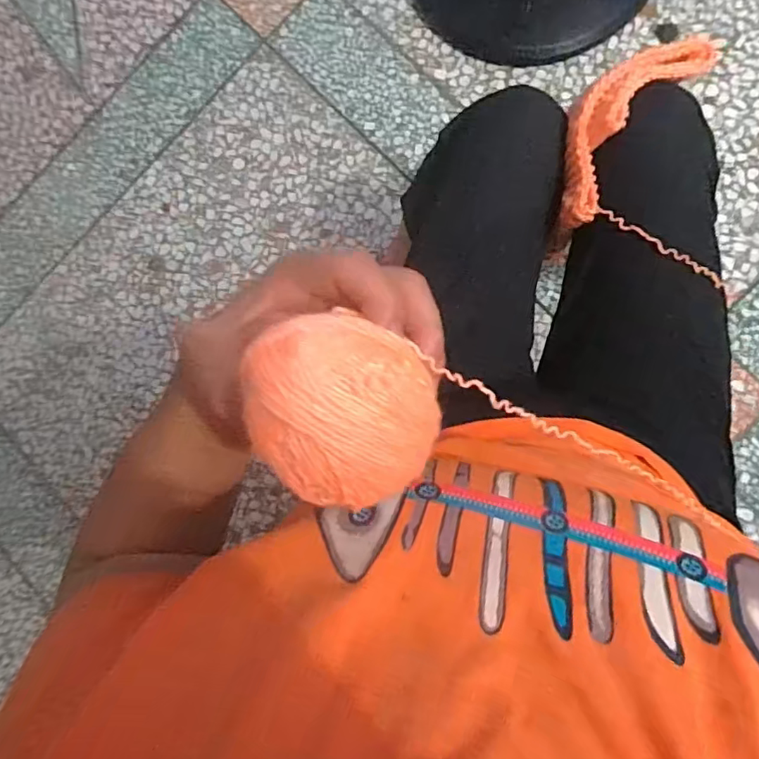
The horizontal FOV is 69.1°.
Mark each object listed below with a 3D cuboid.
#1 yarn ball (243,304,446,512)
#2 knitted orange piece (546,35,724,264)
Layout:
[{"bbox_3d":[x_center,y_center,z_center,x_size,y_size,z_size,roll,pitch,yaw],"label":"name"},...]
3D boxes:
[{"bbox_3d":[-0.012,0.013,0.206,0.062,0.053,0.068,7,88,9],"label":"yarn ball"},{"bbox_3d":[0.206,-0.217,0.483,0.074,0.074,0.220,33,95,9],"label":"knitted orange piece"}]

